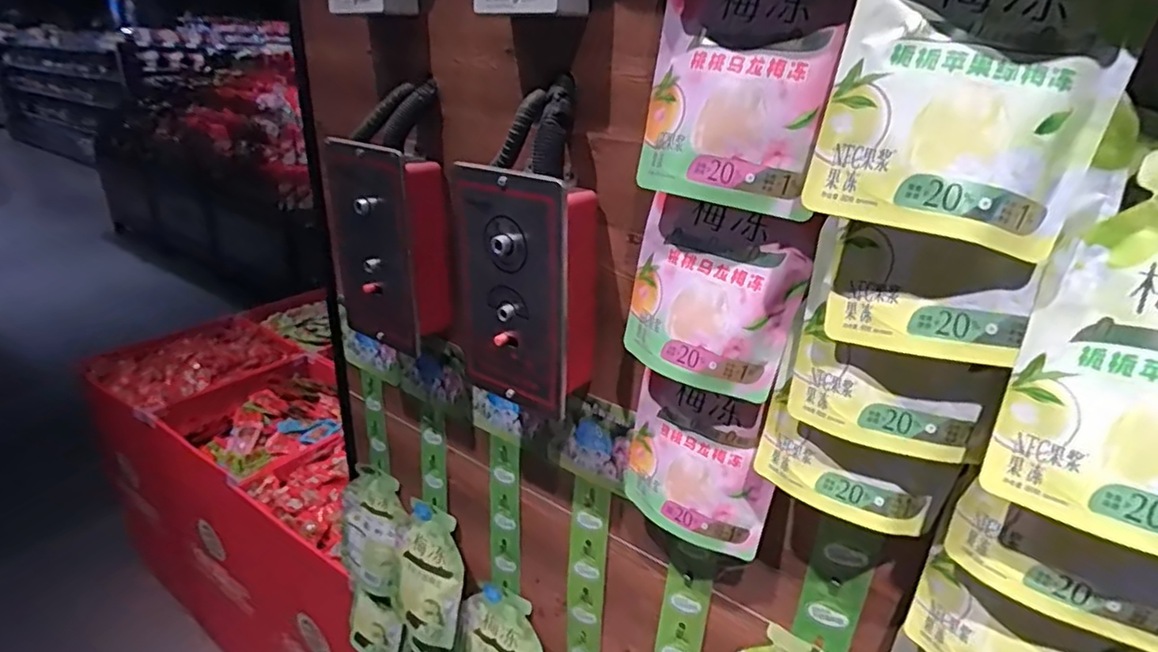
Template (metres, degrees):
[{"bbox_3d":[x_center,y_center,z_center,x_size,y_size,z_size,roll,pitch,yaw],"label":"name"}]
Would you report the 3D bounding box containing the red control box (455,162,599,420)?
[{"bbox_3d":[-0.055,-0.036,0.557,0.138,0.208,0.052,19,29,32],"label":"red control box"}]

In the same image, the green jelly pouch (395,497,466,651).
[{"bbox_3d":[-0.216,0.361,0.876,0.130,0.213,0.027,20,12,33],"label":"green jelly pouch"}]

